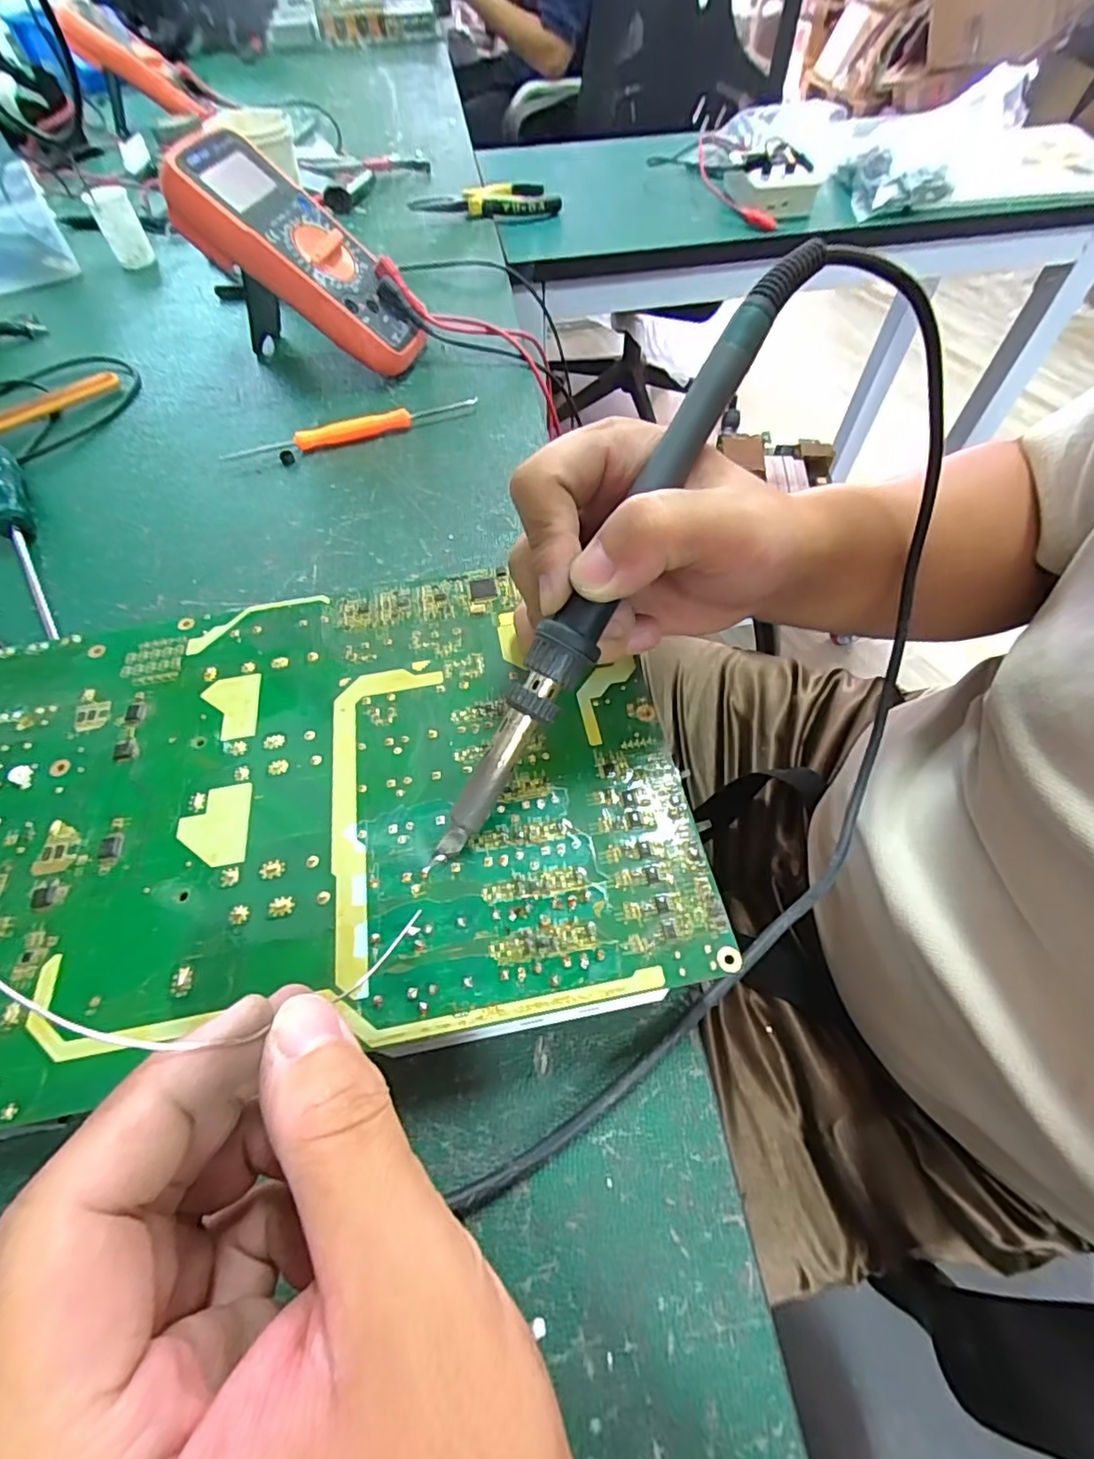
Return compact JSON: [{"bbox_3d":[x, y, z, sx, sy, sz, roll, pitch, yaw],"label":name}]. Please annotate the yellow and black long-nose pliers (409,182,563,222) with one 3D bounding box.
[{"bbox_3d":[-0.064,-0.556,0.607,0.153,0.019,0.057,-1,58,2],"label":"yellow and black long-nose pliers"}]

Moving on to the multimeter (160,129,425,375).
[{"bbox_3d":[-0.167,-0.329,0.411,0.170,0.043,0.079,33,57,-24],"label":"multimeter"}]

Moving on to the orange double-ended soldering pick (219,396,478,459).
[{"bbox_3d":[-0.134,-0.208,0.400,0.172,0.012,0.016,-16,59,-8],"label":"orange double-ended soldering pick"}]

